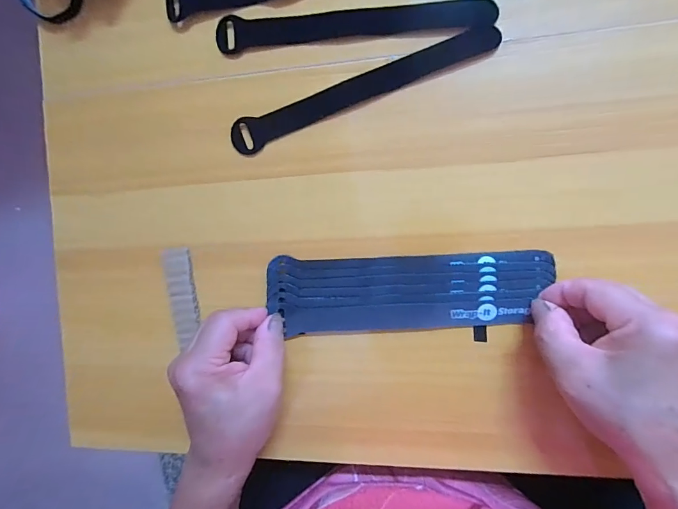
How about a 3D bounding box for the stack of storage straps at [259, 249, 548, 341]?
[{"bbox_3d":[0.046,0.028,0.286,0.193,0.007,0.054,-3,92,9],"label":"stack of storage straps"}]

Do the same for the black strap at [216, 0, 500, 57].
[{"bbox_3d":[0.008,-0.164,0.285,0.195,0.008,0.024,-1,93,9],"label":"black strap"}]

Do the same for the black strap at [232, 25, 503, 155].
[{"bbox_3d":[0.014,-0.118,0.285,0.194,0.006,0.026,-20,78,9],"label":"black strap"}]

